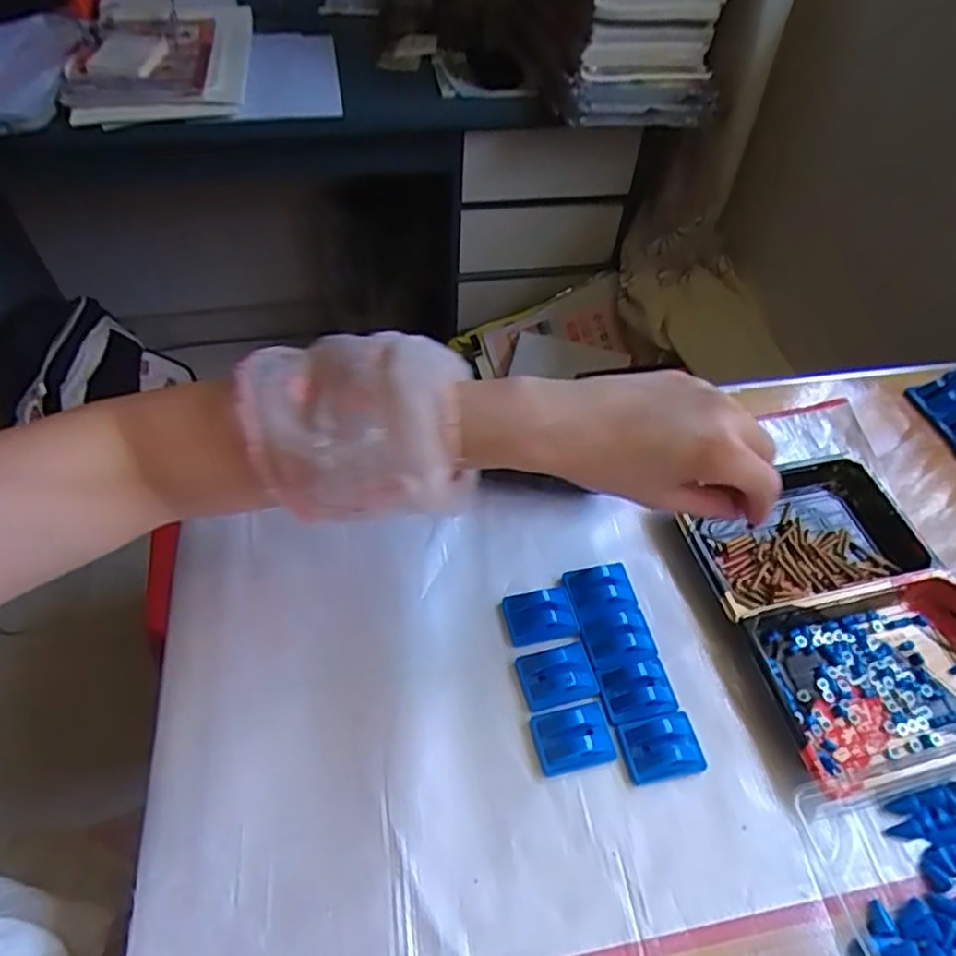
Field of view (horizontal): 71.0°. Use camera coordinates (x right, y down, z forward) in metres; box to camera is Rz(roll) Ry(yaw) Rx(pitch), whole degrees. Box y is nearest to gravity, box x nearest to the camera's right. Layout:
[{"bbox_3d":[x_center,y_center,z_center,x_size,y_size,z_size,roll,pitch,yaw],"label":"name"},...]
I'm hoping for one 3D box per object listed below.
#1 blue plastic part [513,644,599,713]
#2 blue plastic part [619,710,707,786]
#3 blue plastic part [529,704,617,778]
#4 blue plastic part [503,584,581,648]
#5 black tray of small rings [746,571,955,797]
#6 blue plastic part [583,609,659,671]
[{"bbox_3d":[0.048,0.118,0.403,0.044,0.010,0.034,-10,53,-11],"label":"blue plastic part"},{"bbox_3d":[0.106,0.154,0.383,0.045,0.016,0.033,-9,53,-10],"label":"blue plastic part"},{"bbox_3d":[0.055,0.148,0.383,0.044,0.015,0.034,-9,53,-10],"label":"blue plastic part"},{"bbox_3d":[0.040,0.088,0.430,0.042,0.011,0.035,-7,53,-8],"label":"blue plastic part"},{"bbox_3d":[0.255,0.119,0.410,0.162,0.027,0.104,-10,53,-11],"label":"black tray of small rings"},{"bbox_3d":[0.090,0.101,0.420,0.044,0.011,0.034,-12,53,-12],"label":"blue plastic part"}]

